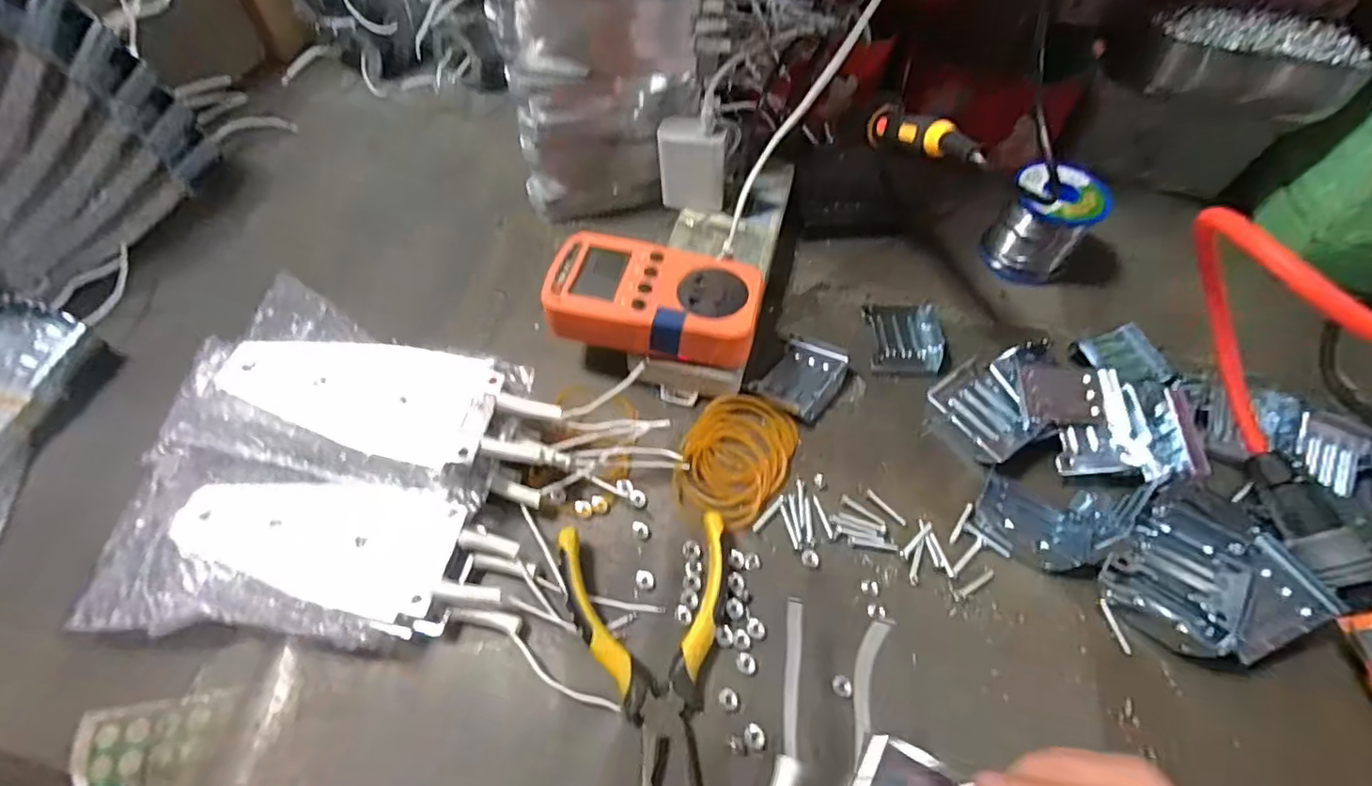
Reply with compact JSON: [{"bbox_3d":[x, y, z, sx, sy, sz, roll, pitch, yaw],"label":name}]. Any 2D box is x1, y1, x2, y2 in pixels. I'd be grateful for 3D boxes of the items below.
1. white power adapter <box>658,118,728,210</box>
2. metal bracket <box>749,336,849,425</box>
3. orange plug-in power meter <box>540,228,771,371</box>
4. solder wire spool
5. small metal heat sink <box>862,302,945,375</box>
[{"bbox_3d":[0.004,-0.165,0.432,0.046,0.057,0.032,2,57,0],"label":"white power adapter"},{"bbox_3d":[0.077,-0.010,0.392,0.047,0.015,0.057,35,63,19],"label":"metal bracket"},{"bbox_3d":[-0.019,-0.058,0.363,0.125,0.026,0.076,10,58,4],"label":"orange plug-in power meter"},{"bbox_3d":[0.273,-0.132,0.452,0.062,0.065,0.060,33,62,18],"label":"solder wire spool"},{"bbox_3d":[0.154,-0.040,0.417,0.048,0.015,0.059,2,57,0],"label":"small metal heat sink"}]

